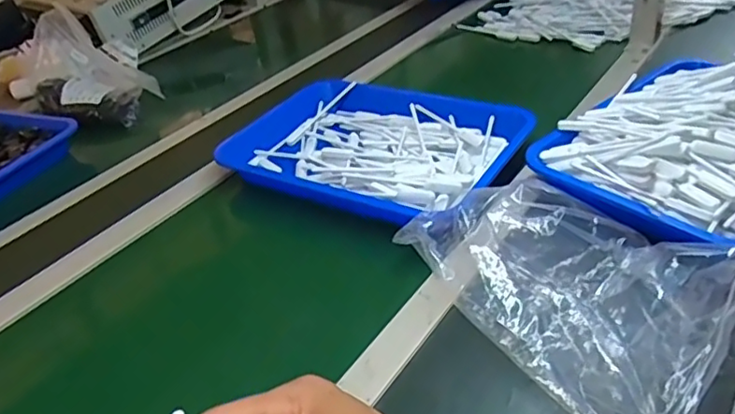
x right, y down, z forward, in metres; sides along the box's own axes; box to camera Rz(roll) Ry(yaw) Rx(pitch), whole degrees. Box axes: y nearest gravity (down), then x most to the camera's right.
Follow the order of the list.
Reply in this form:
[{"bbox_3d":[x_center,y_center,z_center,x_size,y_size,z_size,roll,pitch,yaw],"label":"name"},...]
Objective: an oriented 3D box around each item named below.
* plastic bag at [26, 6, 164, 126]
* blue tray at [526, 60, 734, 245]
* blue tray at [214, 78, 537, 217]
[{"bbox_3d":[-0.487,-0.250,1.070,0.194,0.149,0.252,-20,36,-18],"label":"plastic bag"},{"bbox_3d":[0.390,-0.080,0.699,0.354,0.080,0.269,-31,43,-29],"label":"blue tray"},{"bbox_3d":[0.005,-0.080,0.797,0.363,0.043,0.262,16,41,30],"label":"blue tray"}]

